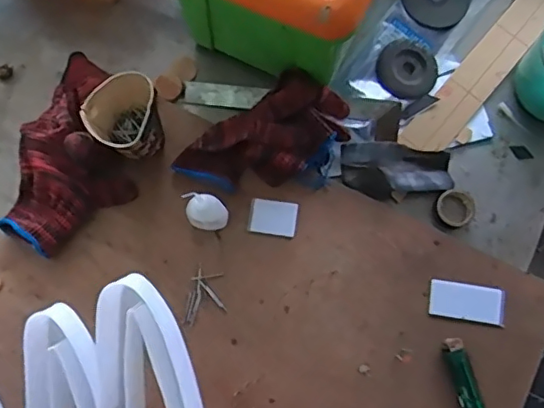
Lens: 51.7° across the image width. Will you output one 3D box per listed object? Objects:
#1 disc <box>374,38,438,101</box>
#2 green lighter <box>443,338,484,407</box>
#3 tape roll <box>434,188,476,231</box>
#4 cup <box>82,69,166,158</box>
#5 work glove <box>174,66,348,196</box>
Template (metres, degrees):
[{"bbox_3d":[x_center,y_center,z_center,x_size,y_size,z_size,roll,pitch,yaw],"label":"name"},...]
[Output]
[{"bbox_3d":[0.170,-0.168,0.696,0.078,0.007,0.074,0,78,0],"label":"disc"},{"bbox_3d":[0.205,0.186,0.603,0.023,0.011,0.082,-15,79,-3],"label":"green lighter"},{"bbox_3d":[0.214,0.005,0.656,0.046,0.022,0.044,0,78,0],"label":"tape roll"},{"bbox_3d":[-0.155,-0.090,0.622,0.078,0.089,0.070,-39,81,-7],"label":"cup"},{"bbox_3d":[-0.007,-0.073,0.639,0.202,0.052,0.099,-32,80,-6],"label":"work glove"}]

